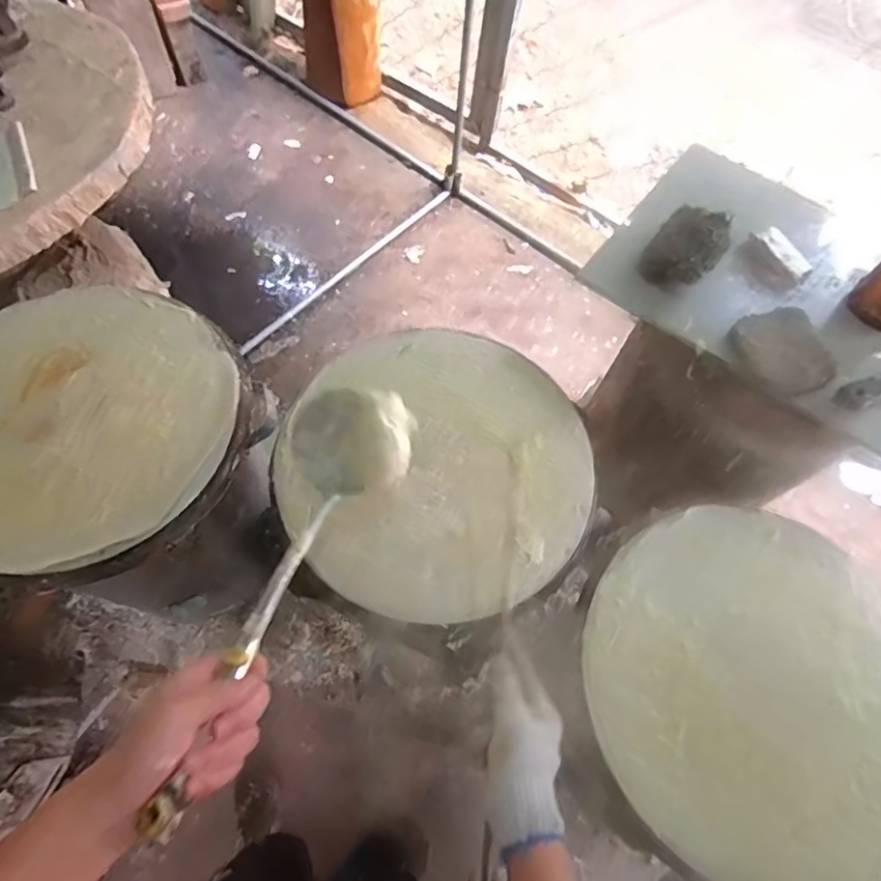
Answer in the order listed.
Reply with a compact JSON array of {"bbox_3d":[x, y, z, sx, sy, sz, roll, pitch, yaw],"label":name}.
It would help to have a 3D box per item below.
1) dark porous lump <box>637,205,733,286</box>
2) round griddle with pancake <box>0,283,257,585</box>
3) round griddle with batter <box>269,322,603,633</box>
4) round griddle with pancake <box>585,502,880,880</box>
[{"bbox_3d":[0.317,-0.249,0.727,0.084,0.046,0.113,33,67,13],"label":"dark porous lump"},{"bbox_3d":[-0.454,-0.025,0.717,0.394,0.040,0.380,1,66,-2],"label":"round griddle with pancake"},{"bbox_3d":[-0.002,0.027,0.703,0.383,0.042,0.370,1,66,-2],"label":"round griddle with batter"},{"bbox_3d":[0.352,0.263,0.616,0.373,0.024,0.374,1,66,-2],"label":"round griddle with pancake"}]

